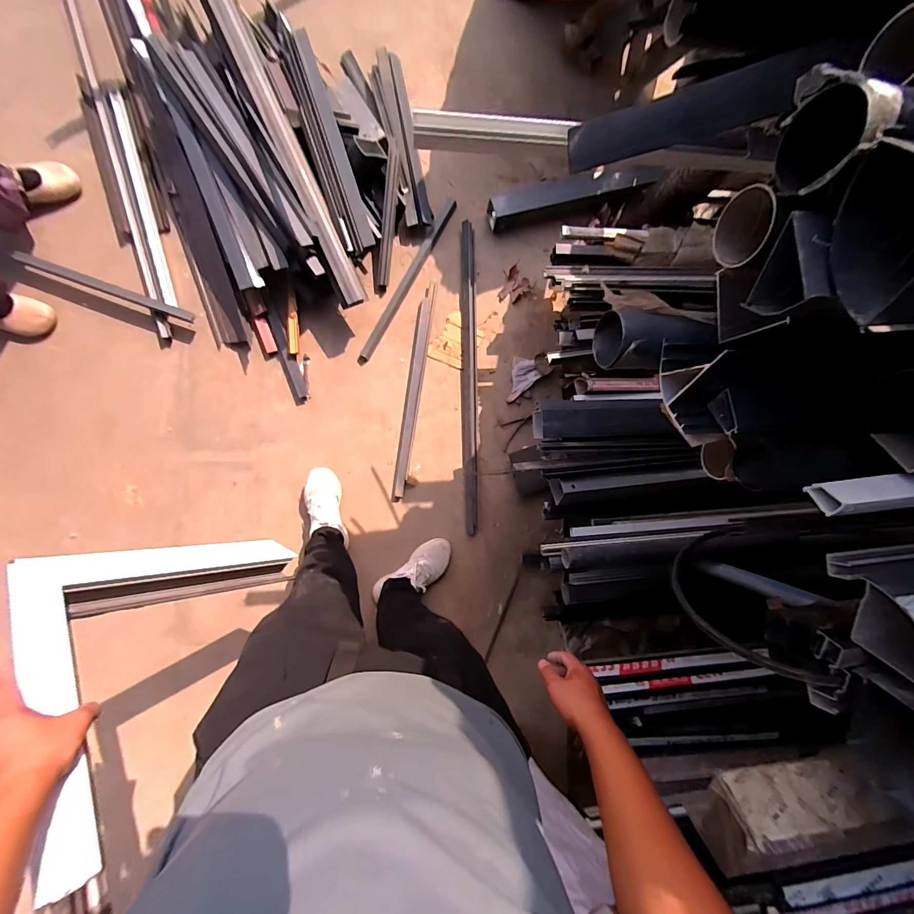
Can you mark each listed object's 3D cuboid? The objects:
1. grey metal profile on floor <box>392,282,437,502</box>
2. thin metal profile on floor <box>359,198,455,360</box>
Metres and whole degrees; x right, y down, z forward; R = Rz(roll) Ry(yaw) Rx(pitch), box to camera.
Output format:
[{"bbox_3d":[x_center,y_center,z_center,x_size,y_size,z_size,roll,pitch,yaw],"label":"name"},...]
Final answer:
[{"bbox_3d":[-0.137,-0.207,1.275,0.044,0.014,0.684,8,91,-6],"label":"grey metal profile on floor"},{"bbox_3d":[-0.158,-0.554,1.261,0.031,0.022,0.588,30,88,-6],"label":"thin metal profile on floor"}]

